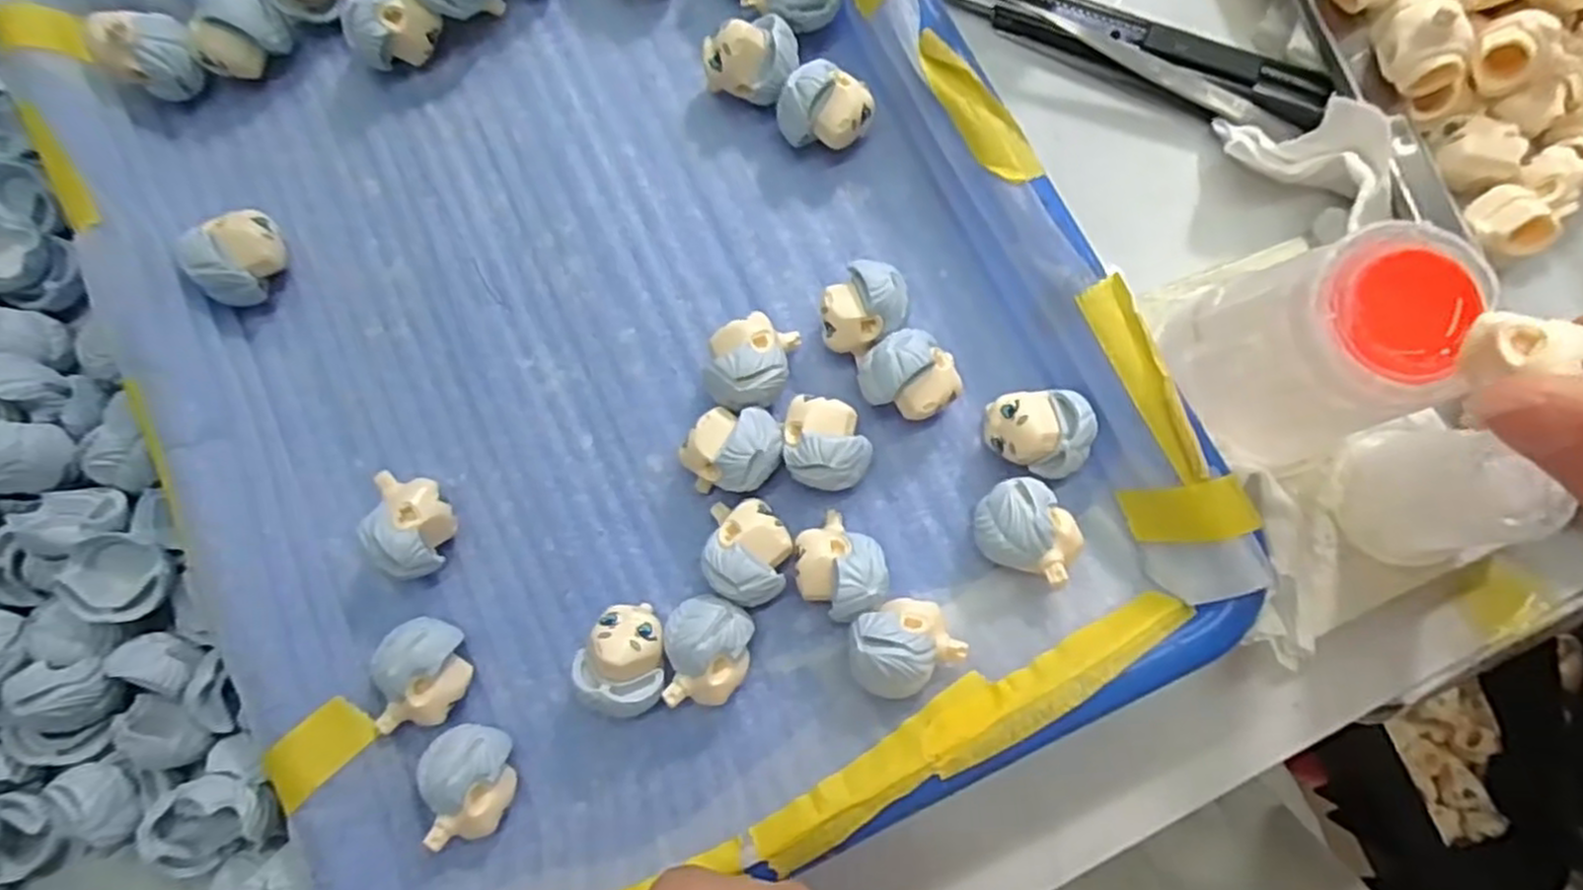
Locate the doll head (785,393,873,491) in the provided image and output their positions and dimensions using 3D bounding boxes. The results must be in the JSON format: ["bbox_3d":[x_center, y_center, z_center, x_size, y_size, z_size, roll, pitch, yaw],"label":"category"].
[{"bbox_3d":[0.010,0.000,0.213,0.023,0.023,0.026,-1,82,3],"label":"doll head"}]

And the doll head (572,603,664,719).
[{"bbox_3d":[-0.047,0.059,0.206,0.025,0.023,0.030,-5,82,2],"label":"doll head"}]

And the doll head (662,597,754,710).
[{"bbox_3d":[-0.023,0.055,0.205,0.023,0.020,0.028,9,83,4],"label":"doll head"}]

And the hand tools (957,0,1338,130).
[{"bbox_3d":[0.105,-0.126,0.237,0.123,0.010,0.022,25,84,6],"label":"hand tools"}]

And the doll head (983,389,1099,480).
[{"bbox_3d":[0.068,-0.002,0.212,0.028,0.021,0.023,1,82,3],"label":"doll head"}]

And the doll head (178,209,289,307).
[{"bbox_3d":[-0.167,-0.056,0.229,0.023,0.022,0.026,-24,82,-1],"label":"doll head"}]

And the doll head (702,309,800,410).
[{"bbox_3d":[-0.012,-0.023,0.216,0.022,0.022,0.028,13,83,4],"label":"doll head"}]

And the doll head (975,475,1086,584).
[{"bbox_3d":[0.064,0.023,0.208,0.028,0.022,0.023,33,85,6],"label":"doll head"}]

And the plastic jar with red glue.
[{"bbox_3d":[0.127,-0.024,0.179,0.043,0.048,0.049,-14,82,1],"label":"plastic jar with red glue"}]

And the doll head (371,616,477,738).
[{"bbox_3d":[-0.100,0.062,0.207,0.019,0.024,0.028,1,82,3],"label":"doll head"}]

